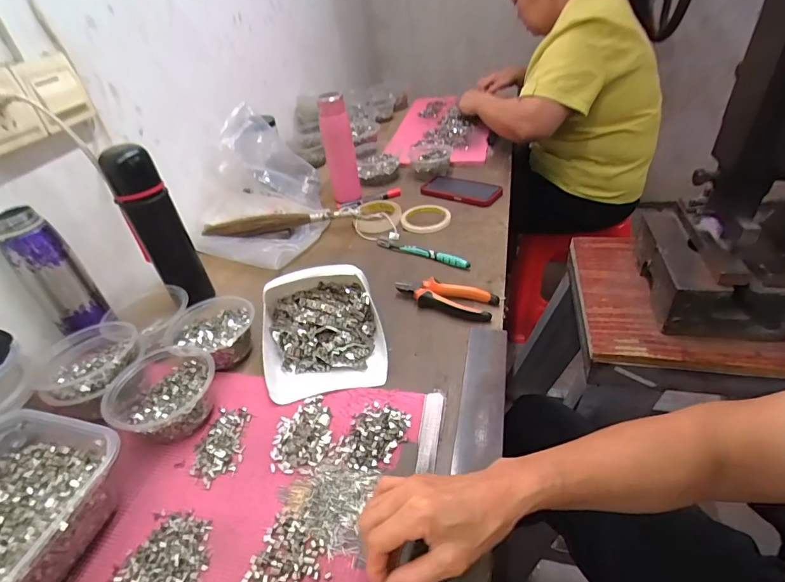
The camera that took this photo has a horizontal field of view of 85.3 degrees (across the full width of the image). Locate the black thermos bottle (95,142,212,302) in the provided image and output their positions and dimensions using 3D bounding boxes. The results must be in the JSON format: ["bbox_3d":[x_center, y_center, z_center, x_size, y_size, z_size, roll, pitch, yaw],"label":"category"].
[{"bbox_3d":[-0.338,-0.085,0.626,0.068,0.253,0.067,18,45,36],"label":"black thermos bottle"}]

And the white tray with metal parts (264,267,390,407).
[{"bbox_3d":[-0.095,0.041,0.561,0.156,0.079,0.170,-12,38,-5],"label":"white tray with metal parts"}]

